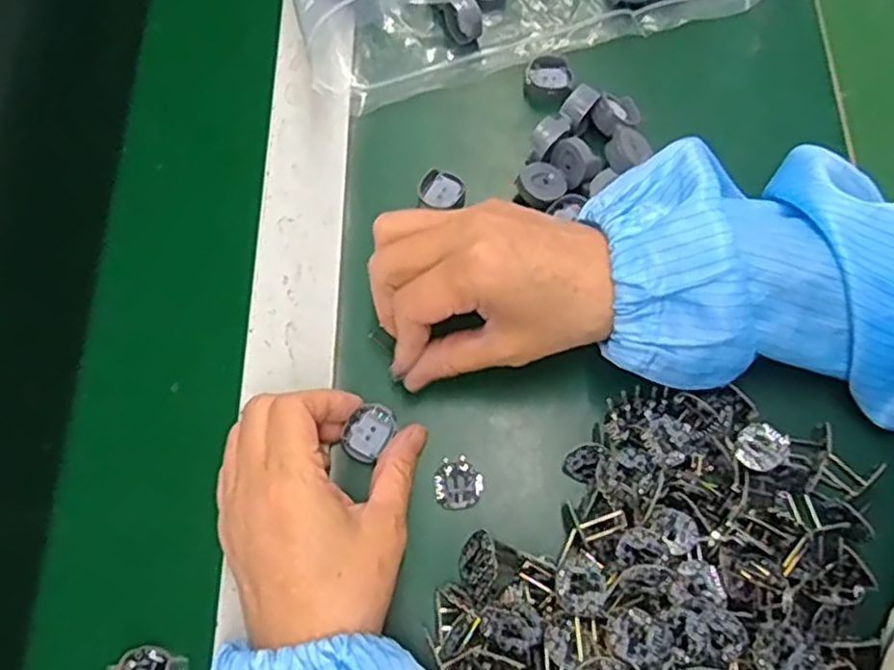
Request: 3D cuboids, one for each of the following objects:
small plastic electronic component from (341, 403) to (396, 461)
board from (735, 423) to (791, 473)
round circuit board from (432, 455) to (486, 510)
[{"bbox_3d":[-0.039,0.049,0.360,0.021,0.004,0.029,32,76,8],"label":"small plastic electronic component"},{"bbox_3d":[0.150,0.053,0.340,0.023,0.004,0.025,-14,46,14],"label":"board"},{"bbox_3d":[0.006,0.075,0.357,0.024,0.007,0.025,-1,69,2],"label":"round circuit board"}]

